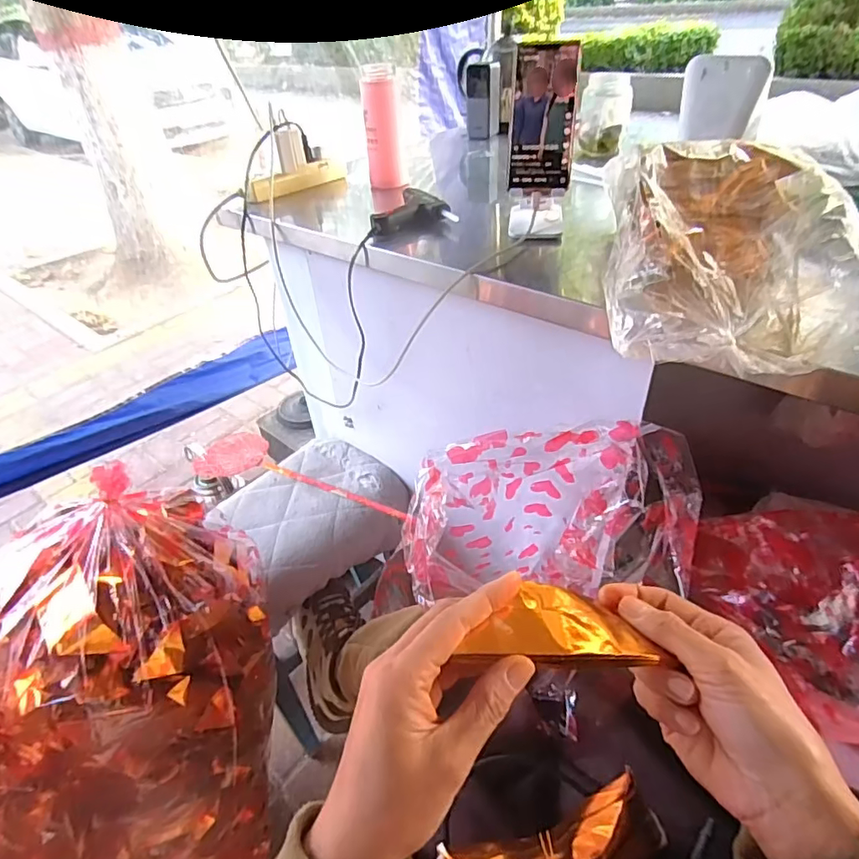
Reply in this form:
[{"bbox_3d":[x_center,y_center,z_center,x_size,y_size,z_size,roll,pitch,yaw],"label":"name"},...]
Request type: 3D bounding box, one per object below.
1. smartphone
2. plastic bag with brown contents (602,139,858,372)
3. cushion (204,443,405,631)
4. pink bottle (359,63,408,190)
[{"bbox_3d":[0.129,-0.355,0.602,0.071,0.151,0.011,3,14,8],"label":"smartphone"},{"bbox_3d":[0.254,-0.155,0.461,0.175,0.099,0.323,6,41,12],"label":"plastic bag with brown contents"},{"bbox_3d":[-0.200,0.149,0.896,0.286,0.091,0.253,-34,48,-31],"label":"cushion"},{"bbox_3d":[-0.069,-0.435,0.775,0.049,0.146,0.044,-8,40,-5],"label":"pink bottle"}]

